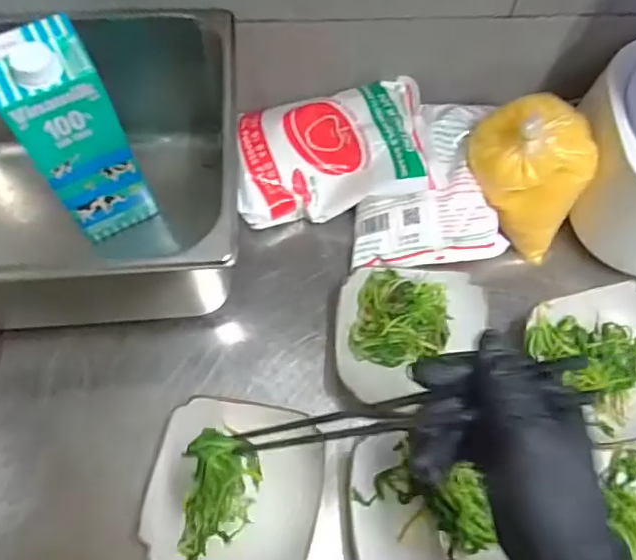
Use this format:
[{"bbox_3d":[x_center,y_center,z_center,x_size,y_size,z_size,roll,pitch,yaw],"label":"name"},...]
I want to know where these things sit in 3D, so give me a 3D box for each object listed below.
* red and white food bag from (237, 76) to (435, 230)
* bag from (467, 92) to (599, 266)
[{"bbox_3d":[0.013,-0.132,0.596,0.196,0.050,0.139,-10,71,8],"label":"red and white food bag"},{"bbox_3d":[0.201,-0.106,0.555,0.116,0.127,0.080,35,69,14],"label":"bag"}]

